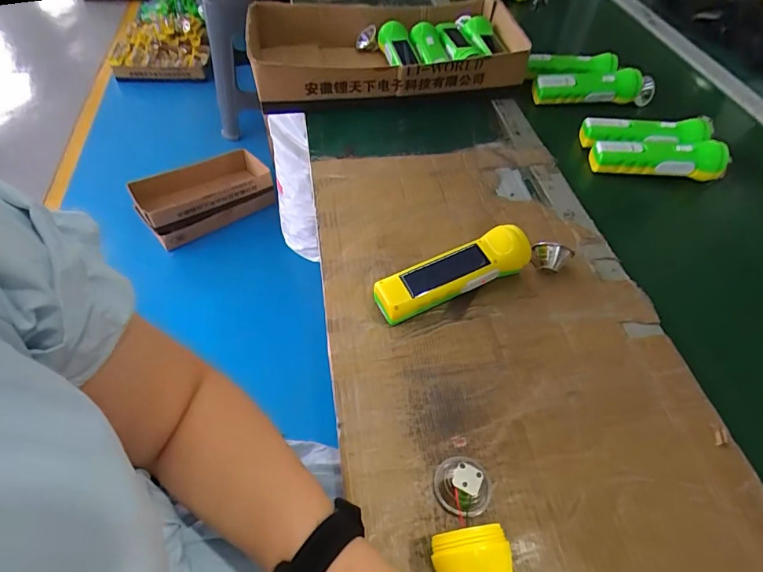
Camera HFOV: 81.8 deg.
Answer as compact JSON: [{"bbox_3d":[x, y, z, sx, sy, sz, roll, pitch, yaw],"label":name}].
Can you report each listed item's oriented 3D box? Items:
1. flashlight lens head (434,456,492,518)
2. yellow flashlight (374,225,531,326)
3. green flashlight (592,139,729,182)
[{"bbox_3d":[0.064,0.150,0.338,0.042,0.026,0.042,2,52,-2],"label":"flashlight lens head"},{"bbox_3d":[0.075,-0.009,0.454,0.169,0.045,0.049,-20,55,-18],"label":"yellow flashlight"},{"bbox_3d":[0.380,-0.181,0.604,0.166,0.046,0.040,6,52,2],"label":"green flashlight"}]

